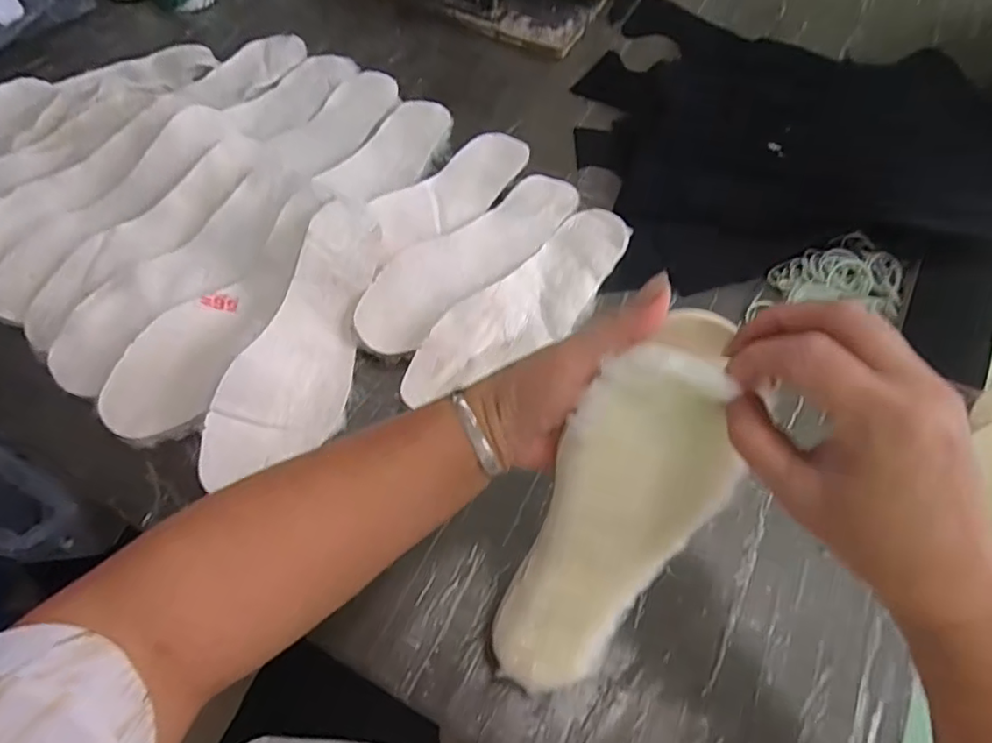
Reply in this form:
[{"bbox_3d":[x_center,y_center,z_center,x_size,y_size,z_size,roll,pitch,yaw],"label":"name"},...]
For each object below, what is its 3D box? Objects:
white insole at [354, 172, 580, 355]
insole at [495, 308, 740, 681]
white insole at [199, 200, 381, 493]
[{"bbox_3d":[-0.019,-0.114,0.553,0.075,0.014,0.266,40,68,17],"label":"white insole"},{"bbox_3d":[0.068,0.090,0.329,0.085,0.257,0.035,21,31,9],"label":"insole"},{"bbox_3d":[-0.157,-0.026,0.491,0.088,0.008,0.249,22,70,-17],"label":"white insole"}]

